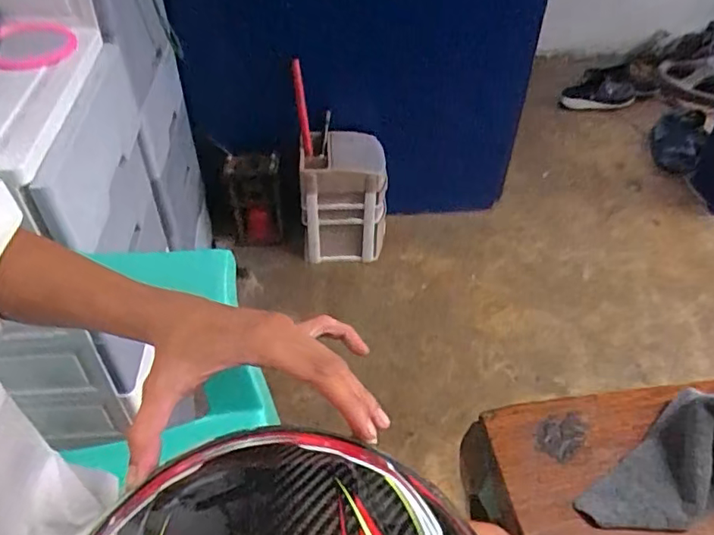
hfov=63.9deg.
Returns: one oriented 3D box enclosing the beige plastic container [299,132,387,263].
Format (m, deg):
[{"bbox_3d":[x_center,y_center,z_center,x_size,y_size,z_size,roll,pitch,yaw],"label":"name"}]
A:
[{"bbox_3d":[-0.031,-0.174,1.452,0.205,0.302,0.181,2,45,1],"label":"beige plastic container"}]

